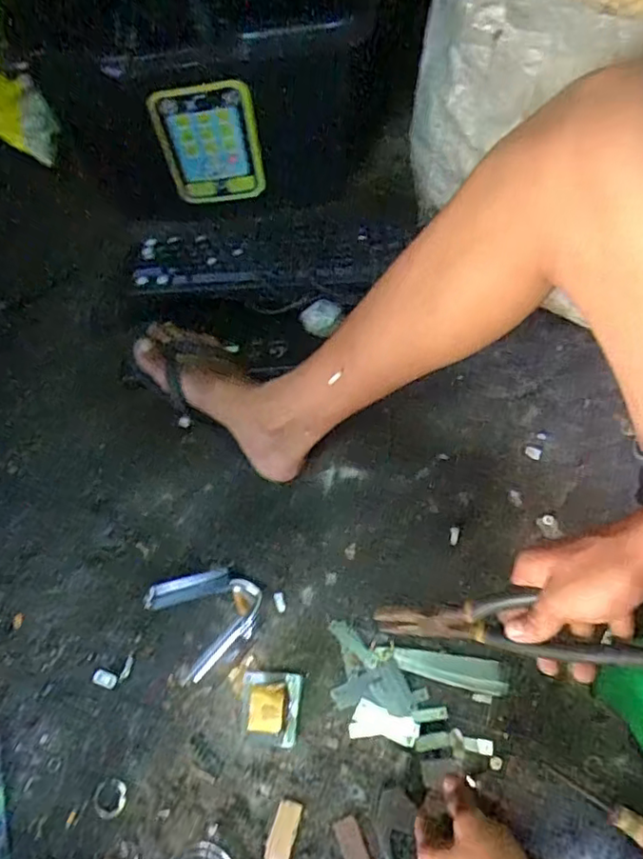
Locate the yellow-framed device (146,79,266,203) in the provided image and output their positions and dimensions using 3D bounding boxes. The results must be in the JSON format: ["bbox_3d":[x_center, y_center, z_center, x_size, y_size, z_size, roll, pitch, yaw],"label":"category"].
[{"bbox_3d":[-0.141,-0.361,0.773,0.123,0.171,0.022,-10,64,-2],"label":"yellow-framed device"}]

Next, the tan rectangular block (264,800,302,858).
[{"bbox_3d":[-0.036,0.381,0.566,0.024,0.004,0.052,13,67,9],"label":"tan rectangular block"}]

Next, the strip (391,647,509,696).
[{"bbox_3d":[0.134,0.249,0.627,0.117,0.004,0.033,11,66,8],"label":"strip"}]

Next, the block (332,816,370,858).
[{"bbox_3d":[0.032,0.399,0.564,0.023,0.004,0.058,-20,65,-6],"label":"block"}]

